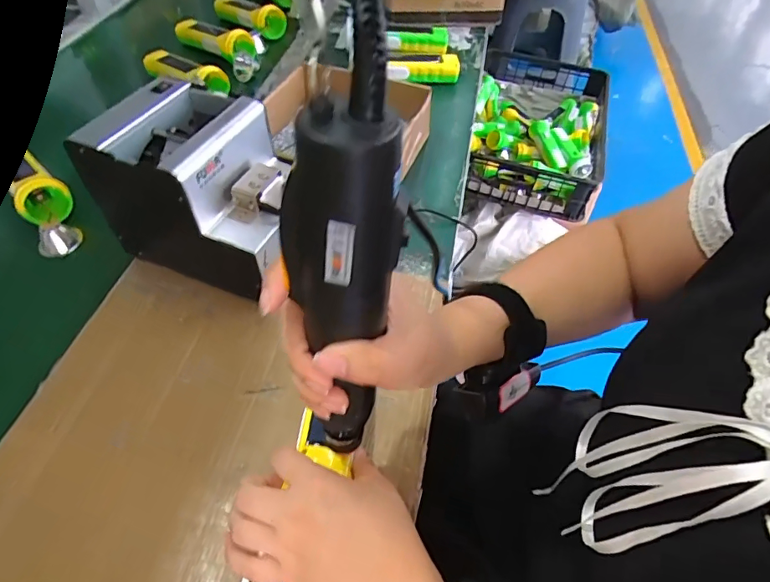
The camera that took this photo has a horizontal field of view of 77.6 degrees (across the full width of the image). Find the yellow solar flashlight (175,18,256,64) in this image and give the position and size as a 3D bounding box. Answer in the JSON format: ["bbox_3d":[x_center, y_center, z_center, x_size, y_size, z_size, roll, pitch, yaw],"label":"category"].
[{"bbox_3d":[-0.292,-0.436,0.828,0.167,0.056,0.048,25,56,21],"label":"yellow solar flashlight"}]

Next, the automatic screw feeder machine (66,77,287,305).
[{"bbox_3d":[-0.190,-0.108,0.477,0.130,0.147,0.127,15,52,12],"label":"automatic screw feeder machine"}]

